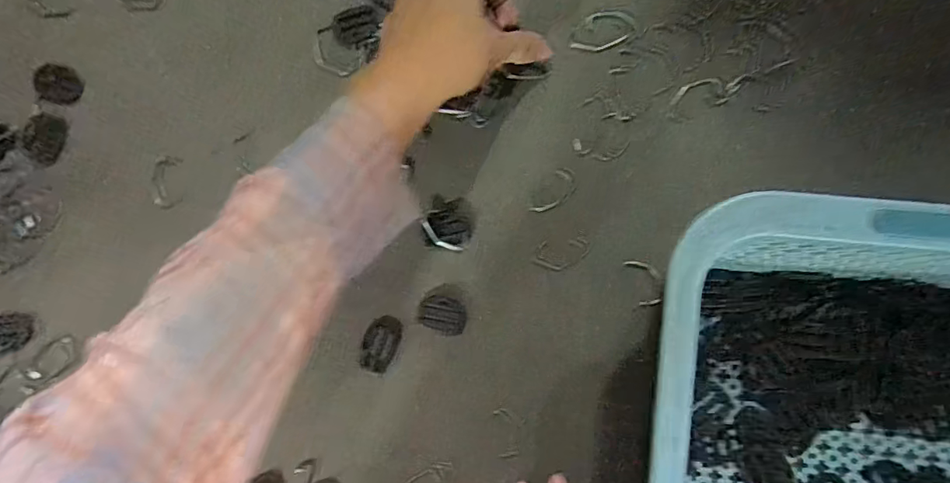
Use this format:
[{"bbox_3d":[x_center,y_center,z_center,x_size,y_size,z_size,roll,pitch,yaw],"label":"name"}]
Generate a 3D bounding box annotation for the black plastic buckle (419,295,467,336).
[{"bbox_3d":[-0.022,0.052,0.359,0.032,0.004,0.026,8,91,4],"label":"black plastic buckle"}]

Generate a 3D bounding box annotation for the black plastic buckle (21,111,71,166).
[{"bbox_3d":[-0.315,-0.076,0.376,0.029,0.004,0.036,25,92,4],"label":"black plastic buckle"}]

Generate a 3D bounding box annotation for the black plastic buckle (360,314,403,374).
[{"bbox_3d":[-0.066,0.072,0.361,0.024,0.004,0.041,19,92,4],"label":"black plastic buckle"}]

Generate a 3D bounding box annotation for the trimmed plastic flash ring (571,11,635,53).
[{"bbox_3d":[0.086,-0.143,0.350,0.043,0.004,0.025,-13,89,4],"label":"trimmed plastic flash ring"}]

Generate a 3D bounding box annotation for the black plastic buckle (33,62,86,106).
[{"bbox_3d":[-0.301,-0.114,0.373,0.033,0.005,0.027,25,92,4],"label":"black plastic buckle"}]

